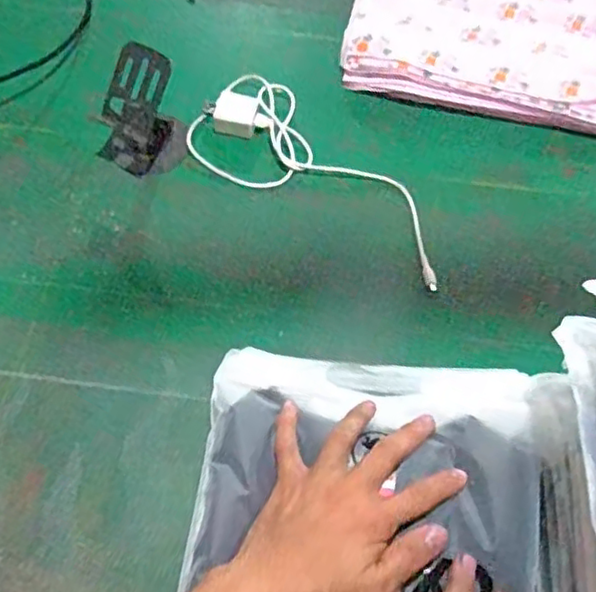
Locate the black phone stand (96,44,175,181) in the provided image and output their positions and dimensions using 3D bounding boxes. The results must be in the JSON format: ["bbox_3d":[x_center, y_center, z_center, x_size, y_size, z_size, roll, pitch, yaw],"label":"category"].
[{"bbox_3d":[-0.161,-0.185,0.635,0.052,0.092,0.074,30,64,13],"label":"black phone stand"}]

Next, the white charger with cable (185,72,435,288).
[{"bbox_3d":[0.030,-0.132,0.658,0.302,0.020,0.134,30,64,13],"label":"white charger with cable"}]

